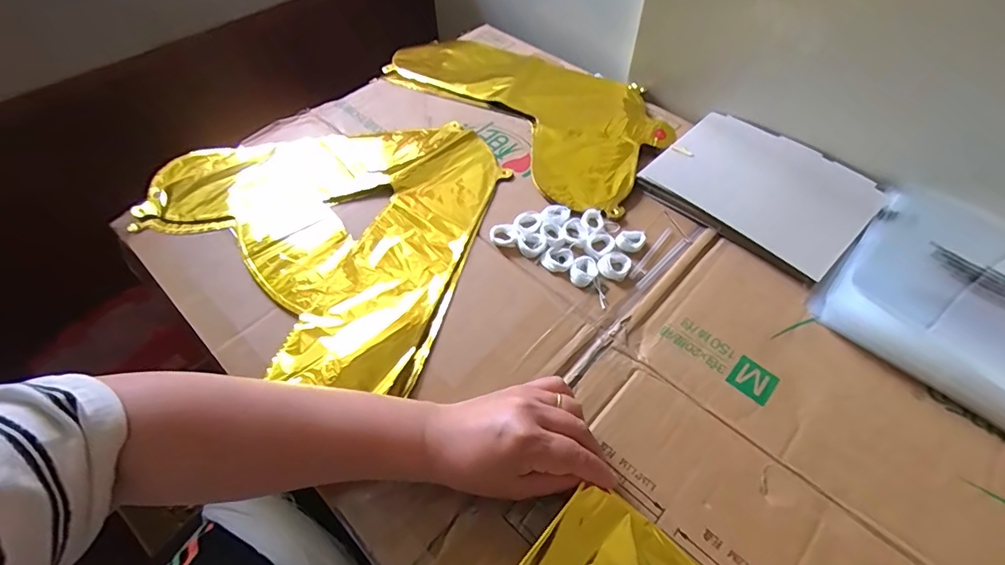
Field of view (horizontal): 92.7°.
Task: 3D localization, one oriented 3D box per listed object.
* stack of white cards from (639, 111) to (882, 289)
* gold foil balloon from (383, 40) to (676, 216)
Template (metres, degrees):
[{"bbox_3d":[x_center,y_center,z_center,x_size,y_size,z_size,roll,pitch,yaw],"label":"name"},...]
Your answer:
[{"bbox_3d":[0.281,-0.107,0.519,0.206,0.014,0.170,38,63,23],"label":"stack of white cards"},{"bbox_3d":[0.046,-0.239,0.623,0.216,0.021,0.404,-33,61,-21],"label":"gold foil balloon"}]

